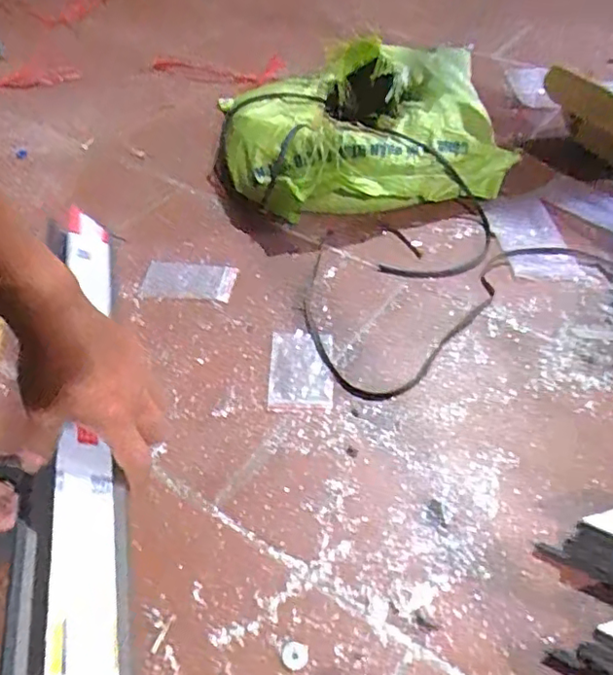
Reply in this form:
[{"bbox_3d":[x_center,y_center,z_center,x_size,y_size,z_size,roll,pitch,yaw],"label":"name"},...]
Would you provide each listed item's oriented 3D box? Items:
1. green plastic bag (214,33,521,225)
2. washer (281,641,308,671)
[{"bbox_3d":[0.084,-0.337,0.962,0.432,0.161,0.319,-8,45,-8],"label":"green plastic bag"},{"bbox_3d":[-0.009,0.252,0.479,0.020,0.004,0.021,0,45,0],"label":"washer"}]

